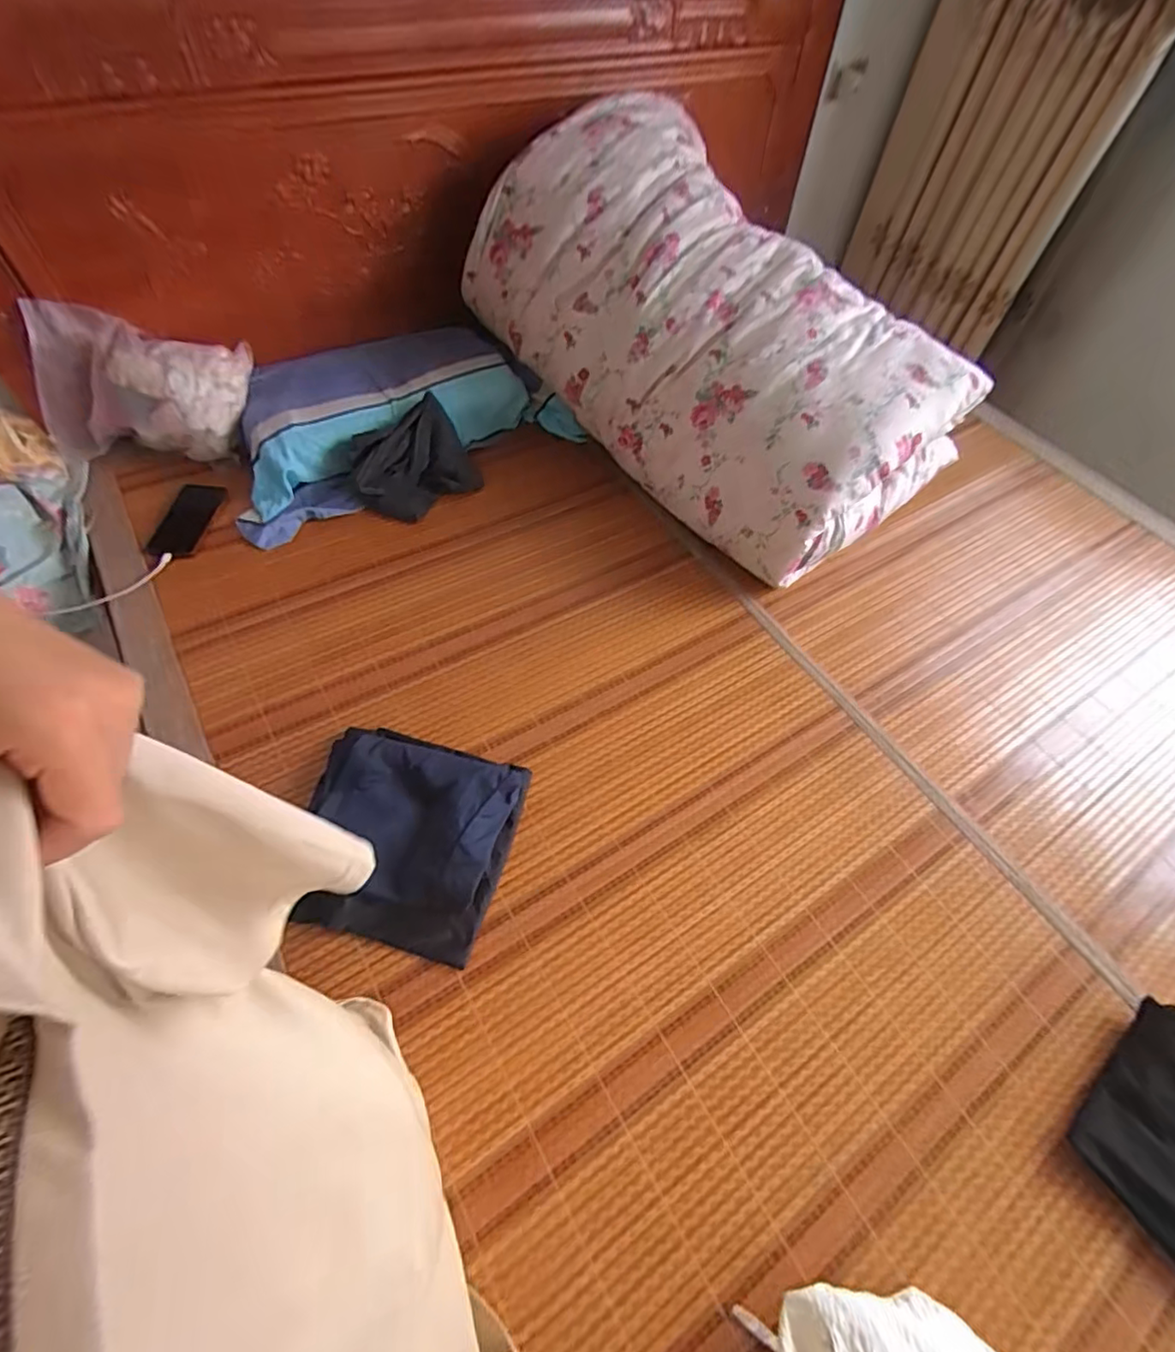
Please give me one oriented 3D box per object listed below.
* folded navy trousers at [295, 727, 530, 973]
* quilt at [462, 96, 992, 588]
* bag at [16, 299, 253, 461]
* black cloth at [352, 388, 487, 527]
[{"bbox_3d":[-0.233,0.194,0.737,0.260,0.055,0.253,13,57,4],"label":"folded navy trousers"},{"bbox_3d":[0.213,-0.627,1.065,0.443,0.374,0.884,-38,67,-24],"label":"quilt"},{"bbox_3d":[-0.771,-0.504,1.019,0.338,0.210,0.125,-1,57,-5],"label":"bag"},{"bbox_3d":[-0.322,-0.395,1.079,0.219,0.115,0.152,-34,65,-23],"label":"black cloth"}]

